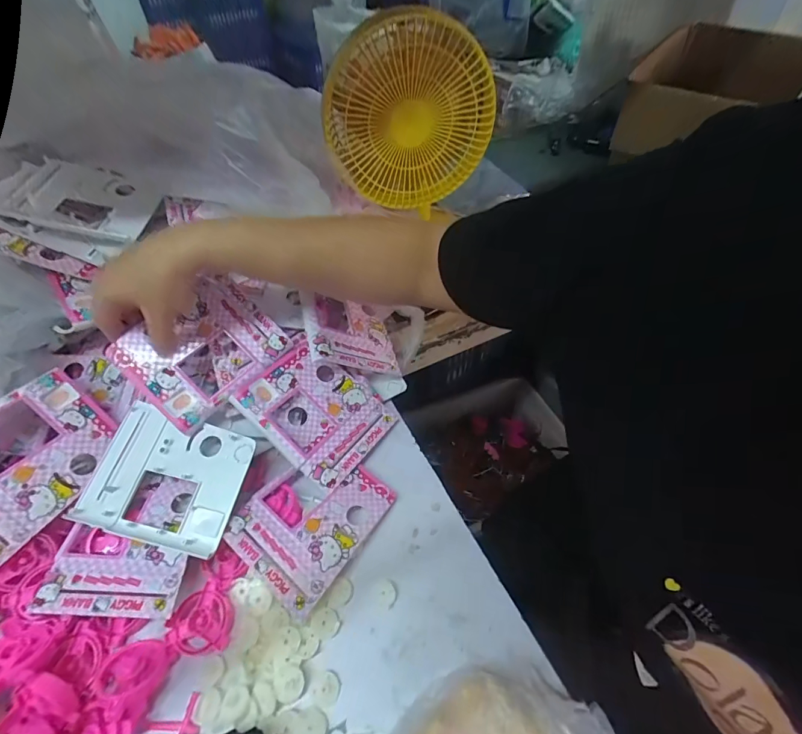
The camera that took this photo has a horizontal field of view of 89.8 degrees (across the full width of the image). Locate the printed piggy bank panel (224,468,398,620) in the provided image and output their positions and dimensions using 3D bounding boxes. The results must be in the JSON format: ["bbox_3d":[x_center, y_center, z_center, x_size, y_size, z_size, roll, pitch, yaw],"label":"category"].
[{"bbox_3d":[-0.086,0.145,0.396,0.110,0.007,0.137,30,49,22],"label":"printed piggy bank panel"}]

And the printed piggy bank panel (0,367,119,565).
[{"bbox_3d":[-0.350,0.087,0.379,0.115,0.006,0.141,52,50,-12],"label":"printed piggy bank panel"}]

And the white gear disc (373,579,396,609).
[{"bbox_3d":[-0.015,0.204,0.362,0.019,0.004,0.021,26,55,22],"label":"white gear disc"}]

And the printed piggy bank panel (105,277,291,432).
[{"bbox_3d":[-0.203,-0.019,0.416,0.109,0.009,0.138,47,68,-3],"label":"printed piggy bank panel"}]

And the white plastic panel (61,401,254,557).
[{"bbox_3d":[-0.225,0.105,0.388,0.139,0.012,0.114,14,65,4],"label":"white plastic panel"}]

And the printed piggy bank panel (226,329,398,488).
[{"bbox_3d":[-0.089,0.044,0.444,0.144,0.010,0.124,45,54,-2],"label":"printed piggy bank panel"}]

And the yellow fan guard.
[{"bbox_3d":[0.011,-0.322,0.530,0.210,0.210,0.062,-11,50,-7],"label":"yellow fan guard"}]

